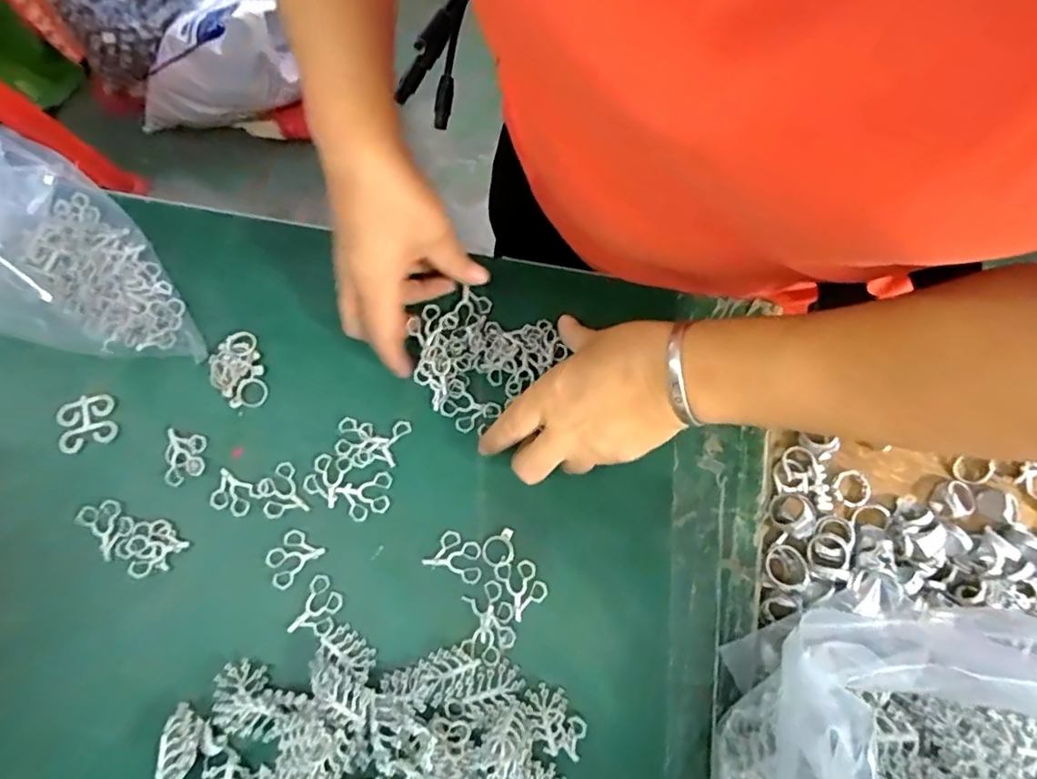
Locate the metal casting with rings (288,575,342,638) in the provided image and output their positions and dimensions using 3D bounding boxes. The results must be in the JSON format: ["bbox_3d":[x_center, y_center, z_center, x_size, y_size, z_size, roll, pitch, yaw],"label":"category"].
[{"bbox_3d":[-0.122,0.134,0.351,0.024,0.004,0.036,22,76,6],"label":"metal casting with rings"}]

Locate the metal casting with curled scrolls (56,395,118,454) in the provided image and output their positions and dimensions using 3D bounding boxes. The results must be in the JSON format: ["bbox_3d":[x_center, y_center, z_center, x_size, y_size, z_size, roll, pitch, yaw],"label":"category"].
[{"bbox_3d":[-0.287,0.022,0.381,0.036,0.005,0.033,-17,75,-5],"label":"metal casting with curled scrolls"}]

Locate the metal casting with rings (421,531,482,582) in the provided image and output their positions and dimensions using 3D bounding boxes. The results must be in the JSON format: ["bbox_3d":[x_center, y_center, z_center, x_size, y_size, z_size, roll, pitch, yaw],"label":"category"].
[{"bbox_3d":[-0.039,0.104,0.359,0.035,0.004,0.024,23,76,6],"label":"metal casting with rings"}]

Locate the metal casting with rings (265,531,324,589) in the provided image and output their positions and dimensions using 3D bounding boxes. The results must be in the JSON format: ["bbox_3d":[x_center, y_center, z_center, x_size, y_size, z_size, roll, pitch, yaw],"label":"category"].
[{"bbox_3d":[-0.142,0.104,0.358,0.024,0.004,0.033,43,79,10],"label":"metal casting with rings"}]

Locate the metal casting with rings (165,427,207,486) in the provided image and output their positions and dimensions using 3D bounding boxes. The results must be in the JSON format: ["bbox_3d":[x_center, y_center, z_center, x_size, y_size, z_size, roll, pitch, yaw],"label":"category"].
[{"bbox_3d":[-0.218,0.044,0.377,0.026,0.004,0.036,-4,75,-1],"label":"metal casting with rings"}]

